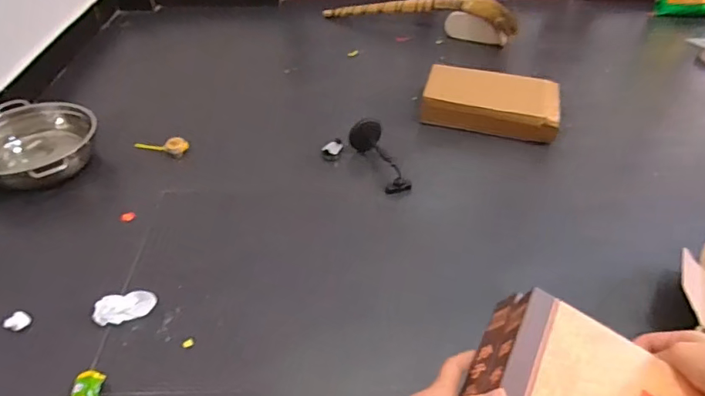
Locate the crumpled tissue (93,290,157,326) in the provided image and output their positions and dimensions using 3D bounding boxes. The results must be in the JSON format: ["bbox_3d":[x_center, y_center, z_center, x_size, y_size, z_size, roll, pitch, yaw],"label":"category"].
[{"bbox_3d":[-0.496,0.238,1.028,0.125,0.040,0.050,-10,43,-14],"label":"crumpled tissue"}]

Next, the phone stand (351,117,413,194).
[{"bbox_3d":[0.087,-0.127,1.390,0.086,0.104,0.248,-21,48,-23],"label":"phone stand"}]

